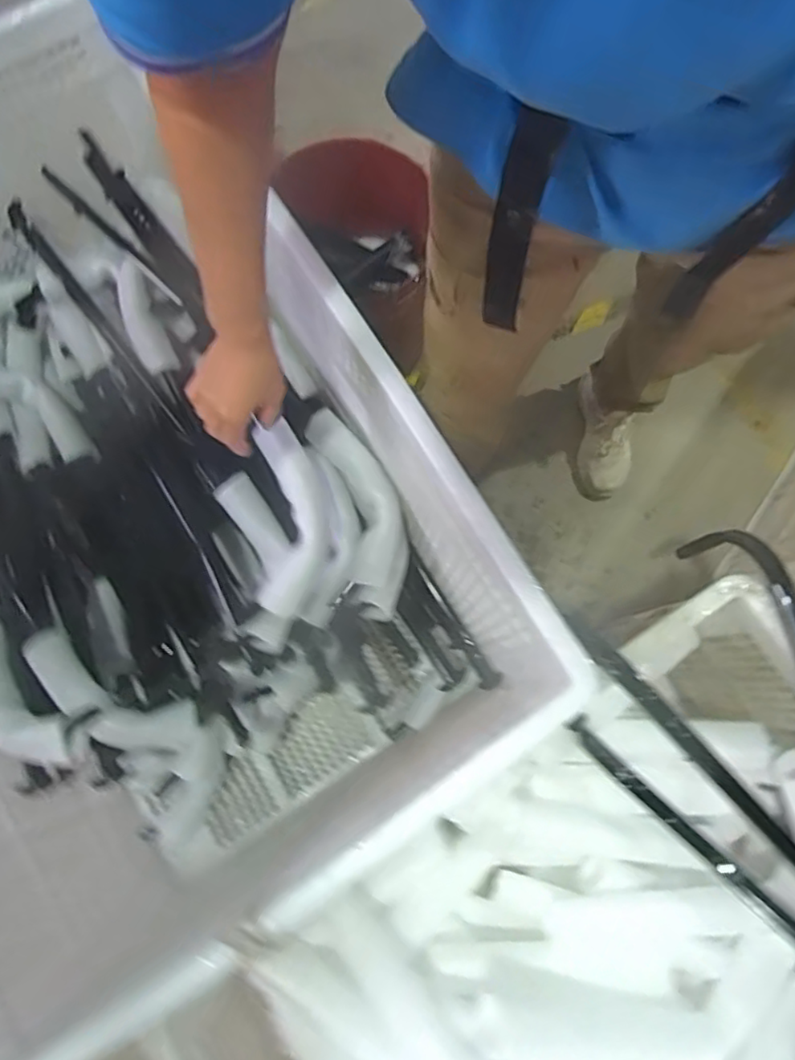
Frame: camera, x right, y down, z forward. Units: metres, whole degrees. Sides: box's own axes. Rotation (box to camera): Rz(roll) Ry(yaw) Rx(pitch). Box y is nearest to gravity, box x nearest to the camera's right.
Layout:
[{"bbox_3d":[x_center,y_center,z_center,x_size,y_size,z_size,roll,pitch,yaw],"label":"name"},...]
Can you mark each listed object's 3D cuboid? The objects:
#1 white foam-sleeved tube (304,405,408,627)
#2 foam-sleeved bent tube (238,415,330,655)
[{"bbox_3d":[-0.043,-0.023,0.873,0.093,0.061,0.296,-17,96,-3],"label":"white foam-sleeved tube"},{"bbox_3d":[-0.143,0.013,0.822,0.101,0.055,0.295,7,96,2],"label":"foam-sleeved bent tube"}]

